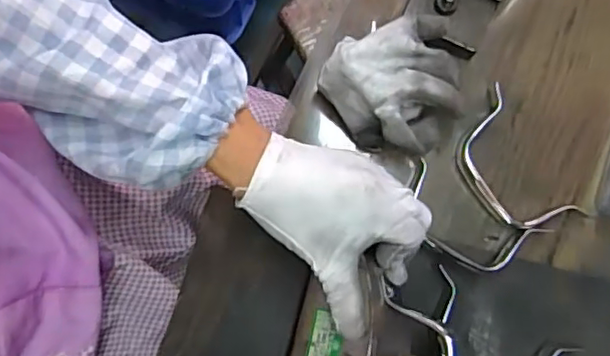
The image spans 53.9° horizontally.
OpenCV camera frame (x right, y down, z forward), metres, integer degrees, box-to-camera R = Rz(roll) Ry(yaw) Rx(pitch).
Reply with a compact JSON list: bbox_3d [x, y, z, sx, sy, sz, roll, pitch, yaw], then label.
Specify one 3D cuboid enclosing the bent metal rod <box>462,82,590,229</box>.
[{"bbox_3d":[0.154,-0.005,0.441,0.054,0.026,0.114,-37,87,-7],"label":"bent metal rod"}]

